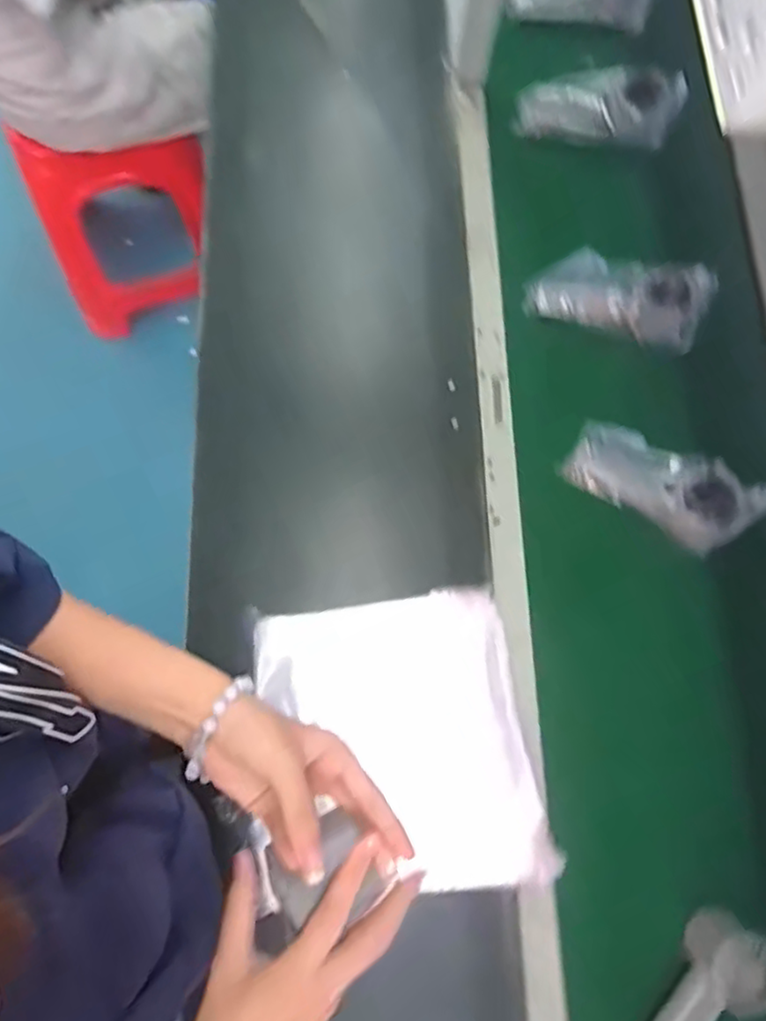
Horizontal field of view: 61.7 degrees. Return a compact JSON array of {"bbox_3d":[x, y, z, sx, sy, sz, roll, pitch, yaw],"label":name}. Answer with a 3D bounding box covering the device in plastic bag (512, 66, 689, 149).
[{"bbox_3d":[0.251,-0.481,0.760,0.182,0.067,0.060,6,76,2],"label":"device in plastic bag"}]

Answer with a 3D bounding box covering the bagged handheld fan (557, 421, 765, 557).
[{"bbox_3d":[0.278,-0.030,0.639,0.181,0.067,0.084,31,78,8],"label":"bagged handheld fan"}]

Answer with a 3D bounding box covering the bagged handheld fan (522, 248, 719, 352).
[{"bbox_3d":[0.252,-0.235,0.696,0.182,0.048,0.093,19,76,22],"label":"bagged handheld fan"}]

